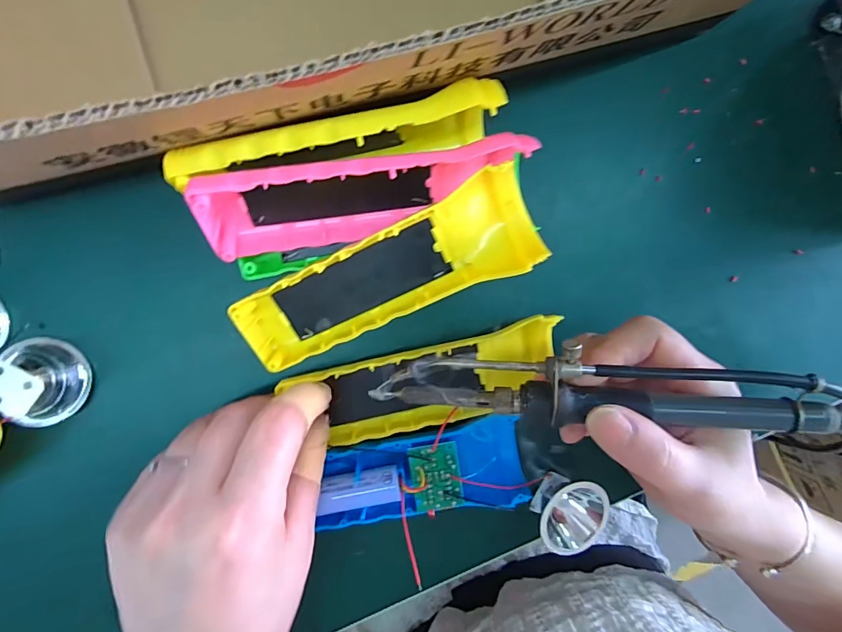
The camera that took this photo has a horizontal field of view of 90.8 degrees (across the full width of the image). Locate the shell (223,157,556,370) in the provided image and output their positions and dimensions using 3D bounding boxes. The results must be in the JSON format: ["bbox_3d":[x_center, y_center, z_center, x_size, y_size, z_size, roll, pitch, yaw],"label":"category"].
[{"bbox_3d":[-0.018,-0.019,0.208,0.153,0.027,0.045,-24,97,8],"label":"shell"}]

